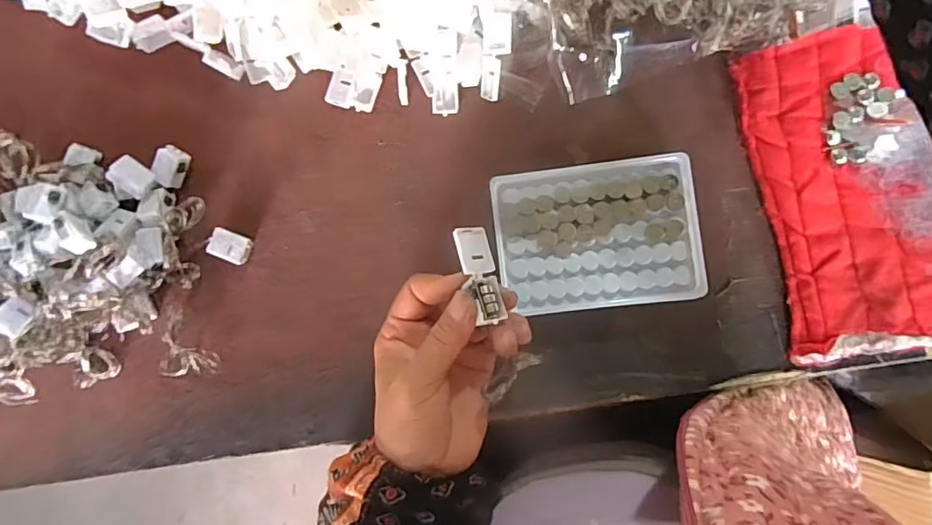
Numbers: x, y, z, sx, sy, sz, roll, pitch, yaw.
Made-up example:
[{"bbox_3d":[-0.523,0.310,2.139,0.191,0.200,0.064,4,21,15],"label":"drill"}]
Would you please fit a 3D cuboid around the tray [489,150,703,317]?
[{"bbox_3d":[0.087,-0.018,0.365,0.128,0.024,0.096,-7,87,5],"label":"tray"}]

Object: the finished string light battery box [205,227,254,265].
[{"bbox_3d":[-0.172,-0.012,0.395,0.028,0.012,0.021,18,89,6],"label":"finished string light battery box"}]

